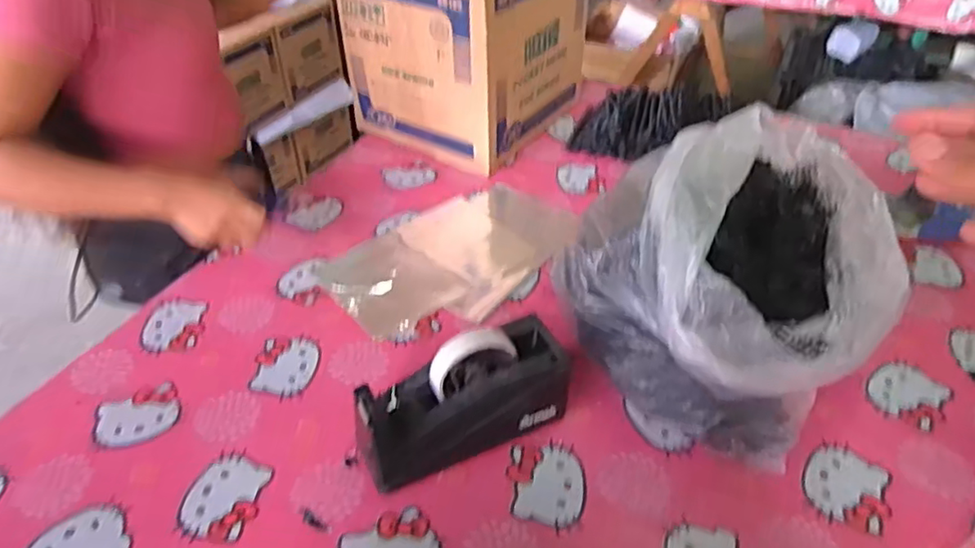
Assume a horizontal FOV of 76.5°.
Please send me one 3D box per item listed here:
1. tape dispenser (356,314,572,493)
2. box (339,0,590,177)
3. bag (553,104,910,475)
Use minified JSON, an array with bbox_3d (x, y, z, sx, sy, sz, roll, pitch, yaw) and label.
[{"bbox_3d":[-0.022,0.121,0.585,0.201,0.111,0.073,-21,45,-21],"label":"tape dispenser"},{"bbox_3d":[-0.024,-0.433,0.981,0.264,0.426,0.336,24,47,26],"label":"box"},{"bbox_3d":[0.274,-0.005,0.652,0.356,0.205,0.269,-30,49,-28],"label":"bag"}]

